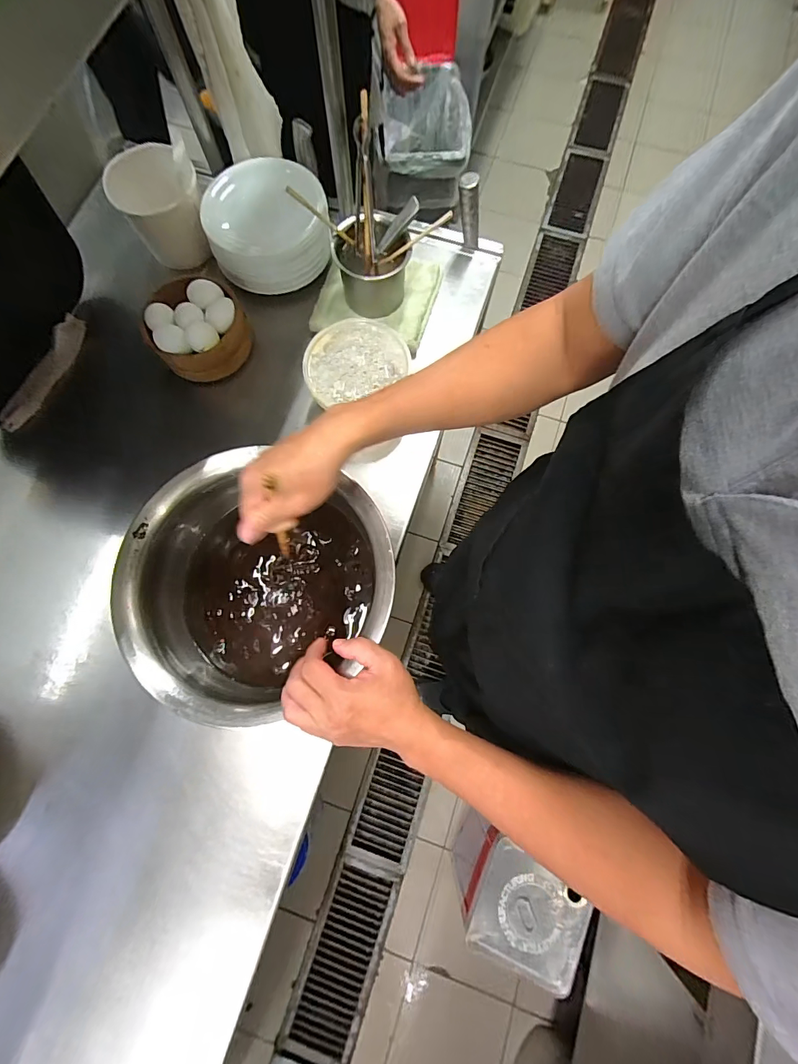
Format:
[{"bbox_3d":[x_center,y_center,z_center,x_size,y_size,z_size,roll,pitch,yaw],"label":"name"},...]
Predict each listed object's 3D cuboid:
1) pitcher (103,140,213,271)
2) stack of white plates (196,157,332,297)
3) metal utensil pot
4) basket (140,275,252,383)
[{"bbox_3d":[-0.370,-0.514,0.639,0.127,0.128,0.117,0,77,0],"label":"pitcher"},{"bbox_3d":[-0.203,-0.483,0.628,0.183,0.099,0.162,-9,77,-2],"label":"stack of white plates"},{"bbox_3d":[-0.043,-0.414,0.628,0.108,0.098,0.106,0,77,0],"label":"metal utensil pot"},{"bbox_3d":[-0.305,-0.309,0.629,0.138,0.094,0.129,-11,77,-3],"label":"basket"}]

